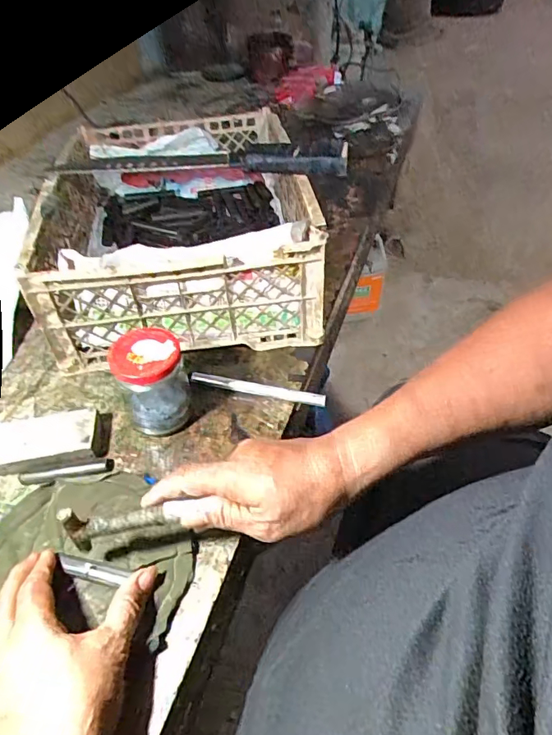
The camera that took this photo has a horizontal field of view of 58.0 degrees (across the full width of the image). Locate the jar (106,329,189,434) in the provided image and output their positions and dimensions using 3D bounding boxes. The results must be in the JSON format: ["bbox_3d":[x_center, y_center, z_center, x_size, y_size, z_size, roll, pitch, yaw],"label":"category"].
[{"bbox_3d":[-0.119,0.017,0.487,0.062,0.097,0.058,-3,45,3],"label":"jar"}]

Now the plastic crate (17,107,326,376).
[{"bbox_3d":[-0.122,-0.195,0.672,0.309,0.136,0.405,-9,45,-3],"label":"plastic crate"}]

